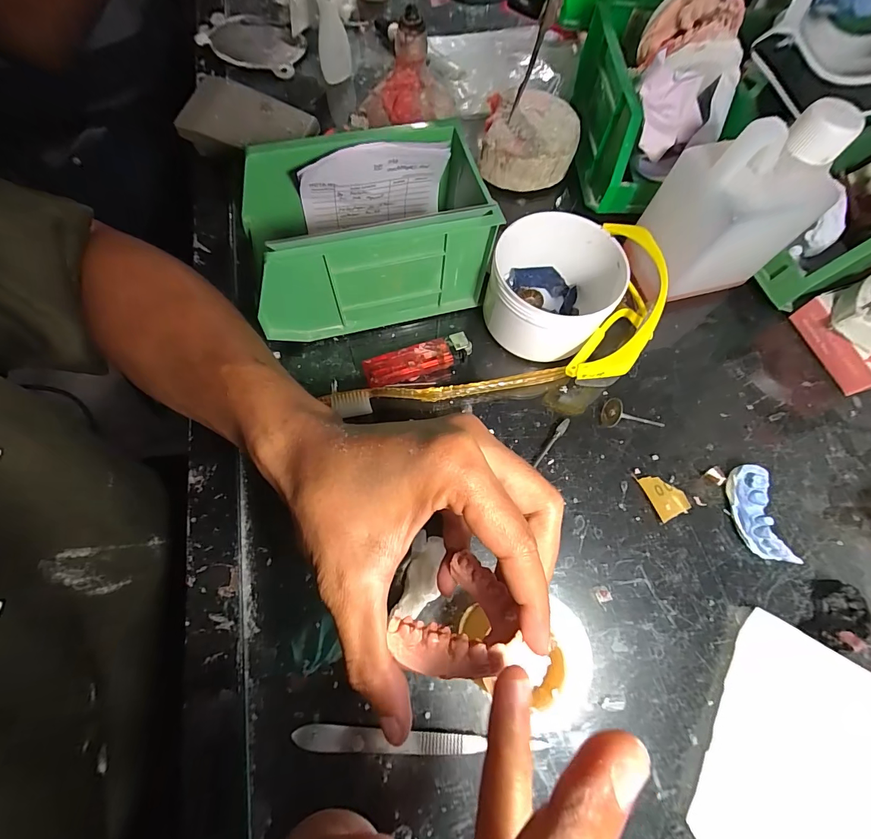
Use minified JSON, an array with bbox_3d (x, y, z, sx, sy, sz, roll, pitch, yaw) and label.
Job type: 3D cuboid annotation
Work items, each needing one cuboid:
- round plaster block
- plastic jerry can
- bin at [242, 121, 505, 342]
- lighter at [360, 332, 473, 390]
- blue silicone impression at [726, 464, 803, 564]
[{"bbox_3d":[0.089,-0.263,0.370,0.081,0.036,0.092,15,69,3],"label":"round plaster block"},{"bbox_3d":[0.210,-0.152,0.289,0.094,0.122,0.068,-14,70,-8],"label":"plastic jerry can"},{"bbox_3d":[-0.052,-0.134,0.284,0.160,0.078,0.094,-14,70,-8],"label":"bin"},{"bbox_3d":[-0.013,-0.043,0.297,0.081,0.016,0.023,-18,71,-9],"label":"lighter"},{"bbox_3d":[0.215,0.064,0.267,0.022,0.022,0.062,-2,69,-3],"label":"blue silicone impression"}]

